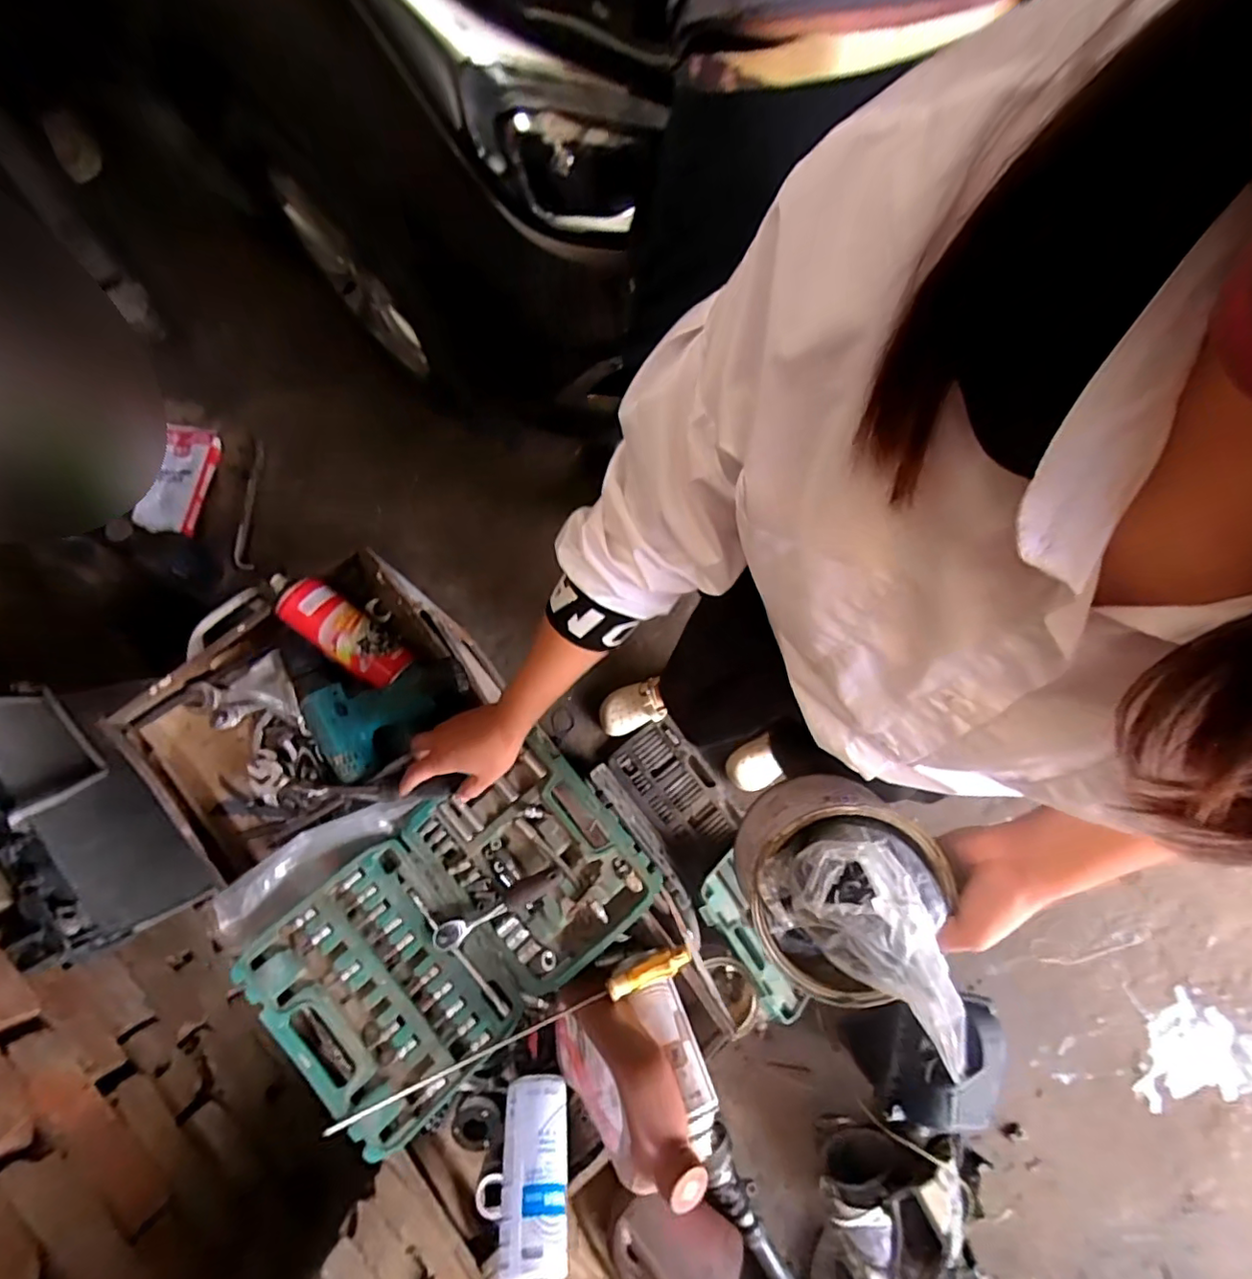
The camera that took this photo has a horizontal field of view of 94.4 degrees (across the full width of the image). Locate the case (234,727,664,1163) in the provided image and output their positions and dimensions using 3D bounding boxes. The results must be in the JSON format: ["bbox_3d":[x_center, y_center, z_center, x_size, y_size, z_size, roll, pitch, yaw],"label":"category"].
[{"bbox_3d":[-0.175,0.304,0.627,0.375,0.059,0.239,-39,81,-9],"label":"case"}]

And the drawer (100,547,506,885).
[{"bbox_3d":[-0.378,0.097,0.693,0.355,0.098,0.293,-39,81,-9],"label":"drawer"}]

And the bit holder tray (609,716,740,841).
[{"bbox_3d":[0.122,0.353,1.392,0.177,0.020,0.313,-38,81,-8],"label":"bit holder tray"}]

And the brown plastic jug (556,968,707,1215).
[{"bbox_3d":[0.002,0.433,0.580,0.081,0.220,0.137,5,86,-34],"label":"brown plastic jug"}]

